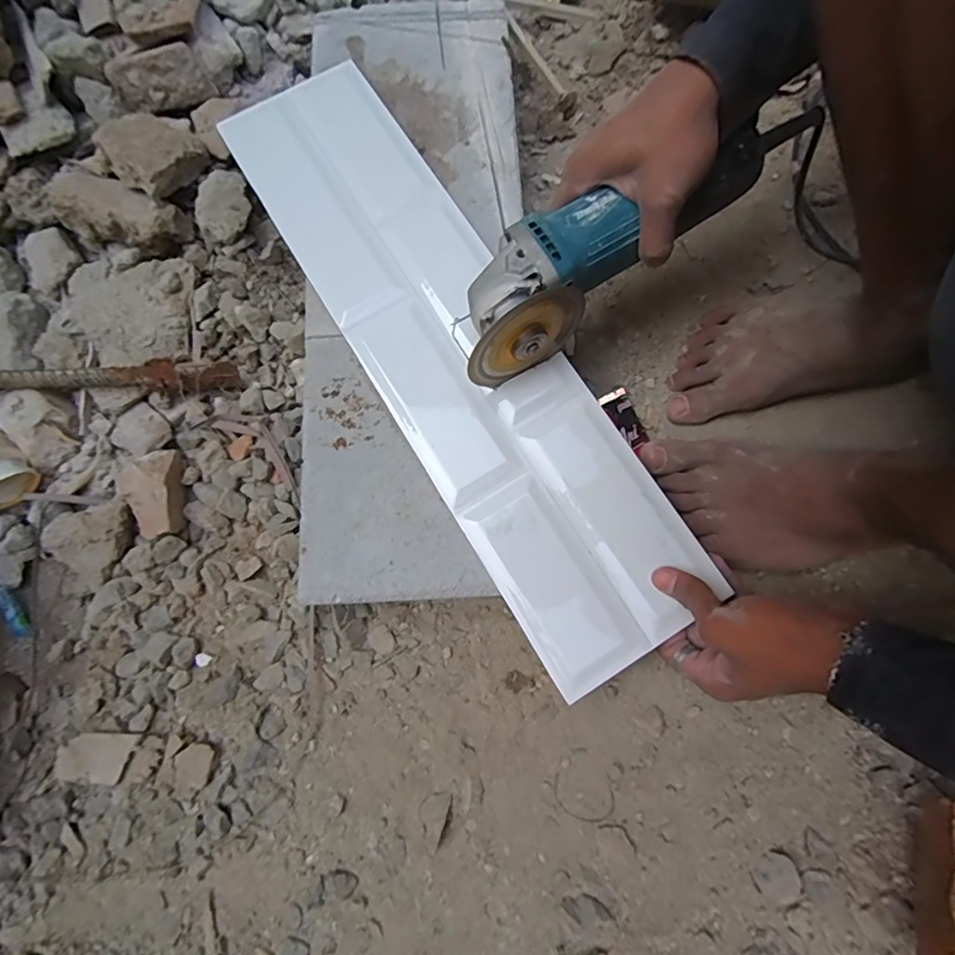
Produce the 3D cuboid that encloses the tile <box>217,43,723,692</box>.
[{"bbox_3d":[-0.025,-0.121,0.446,0.148,0.015,0.592,-30,78,-7],"label":"tile"}]

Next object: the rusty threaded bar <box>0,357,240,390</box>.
[{"bbox_3d":[-0.385,-0.095,0.496,0.313,0.022,0.029,-2,78,0],"label":"rusty threaded bar"}]

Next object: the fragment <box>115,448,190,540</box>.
[{"bbox_3d":[-0.304,0.015,0.491,0.058,0.033,0.079,-24,79,-5],"label":"fragment"}]

